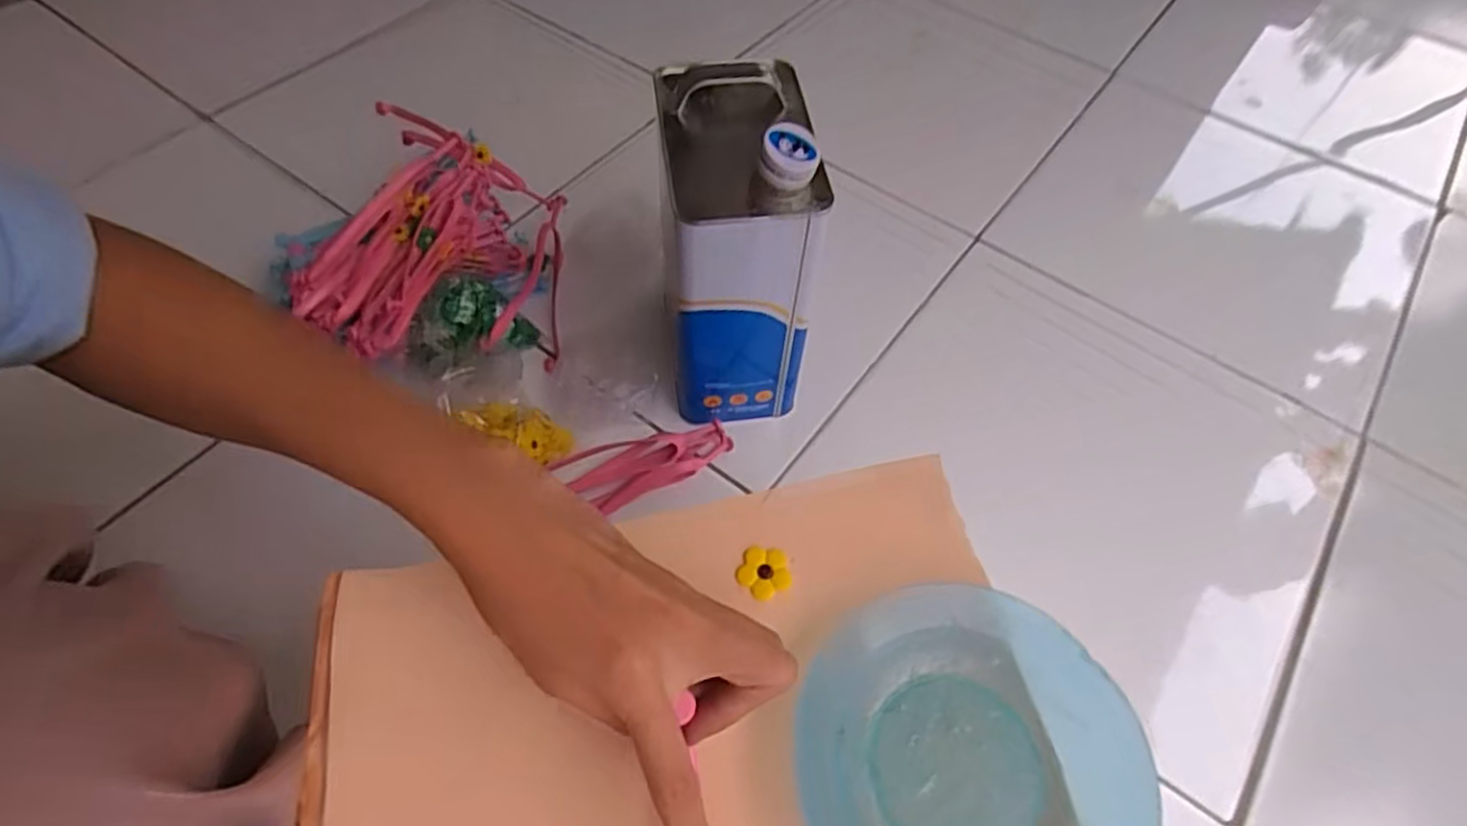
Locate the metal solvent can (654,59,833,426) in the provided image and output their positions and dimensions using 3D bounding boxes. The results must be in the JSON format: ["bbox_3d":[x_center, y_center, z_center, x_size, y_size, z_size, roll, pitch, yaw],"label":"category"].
[{"bbox_3d":[0.000,-0.136,0.592,0.103,0.249,0.161,-5,58,-6],"label":"metal solvent can"}]

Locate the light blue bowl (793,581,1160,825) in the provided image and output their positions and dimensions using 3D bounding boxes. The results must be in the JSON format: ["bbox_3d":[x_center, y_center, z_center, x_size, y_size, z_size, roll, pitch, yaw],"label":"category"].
[{"bbox_3d":[0.089,0.133,0.280,0.120,0.025,0.125,1,57,-2],"label":"light blue bowl"}]

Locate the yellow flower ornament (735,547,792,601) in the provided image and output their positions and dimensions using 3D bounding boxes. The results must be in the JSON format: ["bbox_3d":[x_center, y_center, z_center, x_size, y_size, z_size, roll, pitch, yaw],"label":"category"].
[{"bbox_3d":[0.014,0.071,0.330,0.023,0.004,0.022,1,57,-2],"label":"yellow flower ornament"}]

